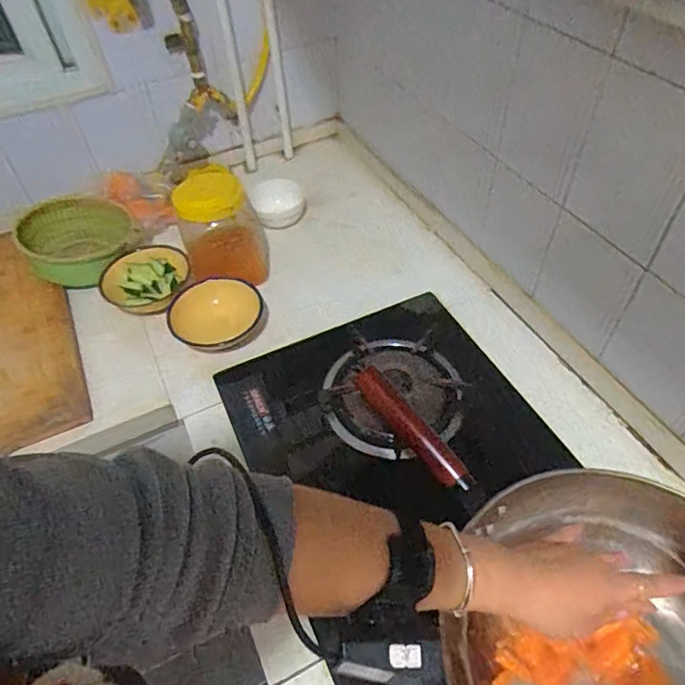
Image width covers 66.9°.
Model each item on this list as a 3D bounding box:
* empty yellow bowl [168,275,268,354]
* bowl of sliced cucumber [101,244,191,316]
[{"bbox_3d":[-0.214,-0.048,0.895,0.165,0.069,0.137,-9,49,-5],"label":"empty yellow bowl"},{"bbox_3d":[-0.352,-0.112,0.946,0.149,0.054,0.131,-10,50,-6],"label":"bowl of sliced cucumber"}]

